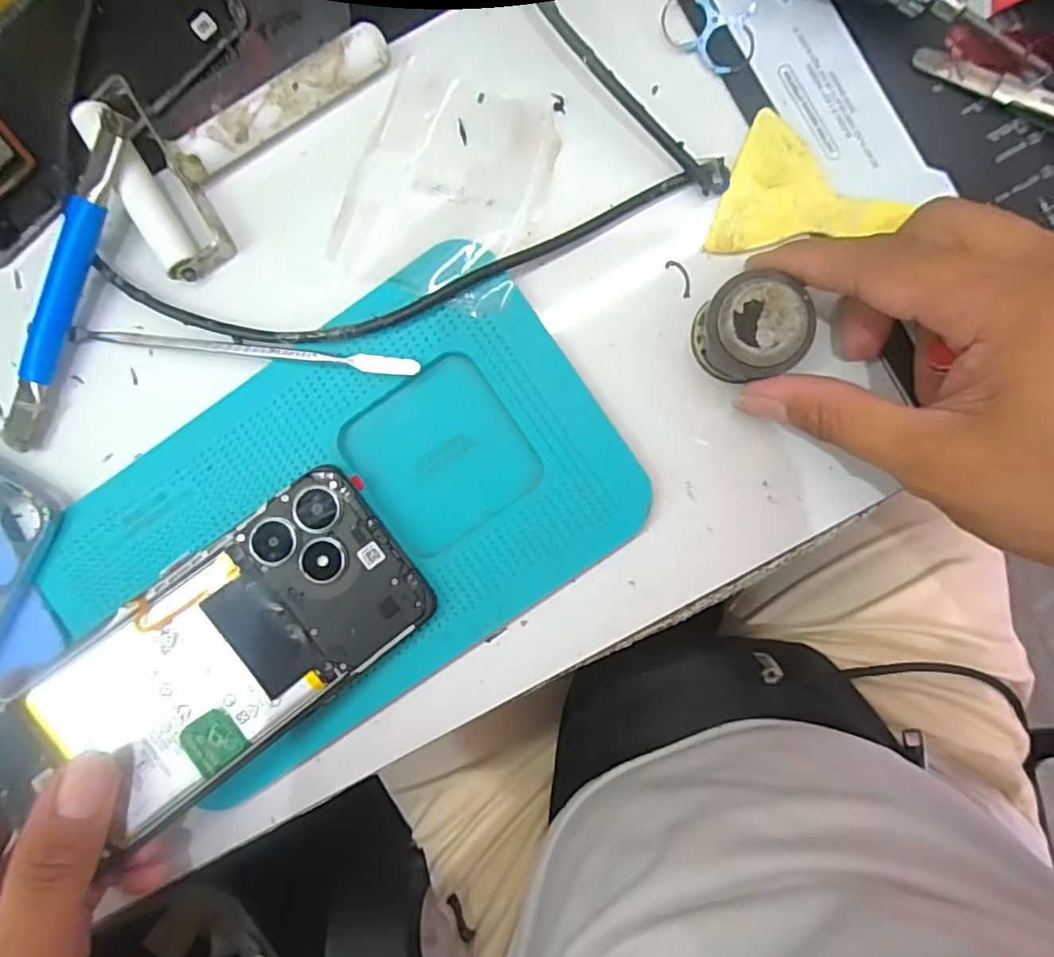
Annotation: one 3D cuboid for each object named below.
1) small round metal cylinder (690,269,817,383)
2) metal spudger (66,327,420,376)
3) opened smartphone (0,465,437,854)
[{"bbox_3d":[0.084,-0.056,0.221,0.037,0.020,0.037,0,92,3],"label":"small round metal cylinder"},{"bbox_3d":[-0.113,-0.051,0.231,0.142,0.008,0.007,7,93,3],"label":"metal spudger"},{"bbox_3d":[-0.118,0.068,0.218,0.159,0.007,0.074,-34,90,-7],"label":"opened smartphone"}]

